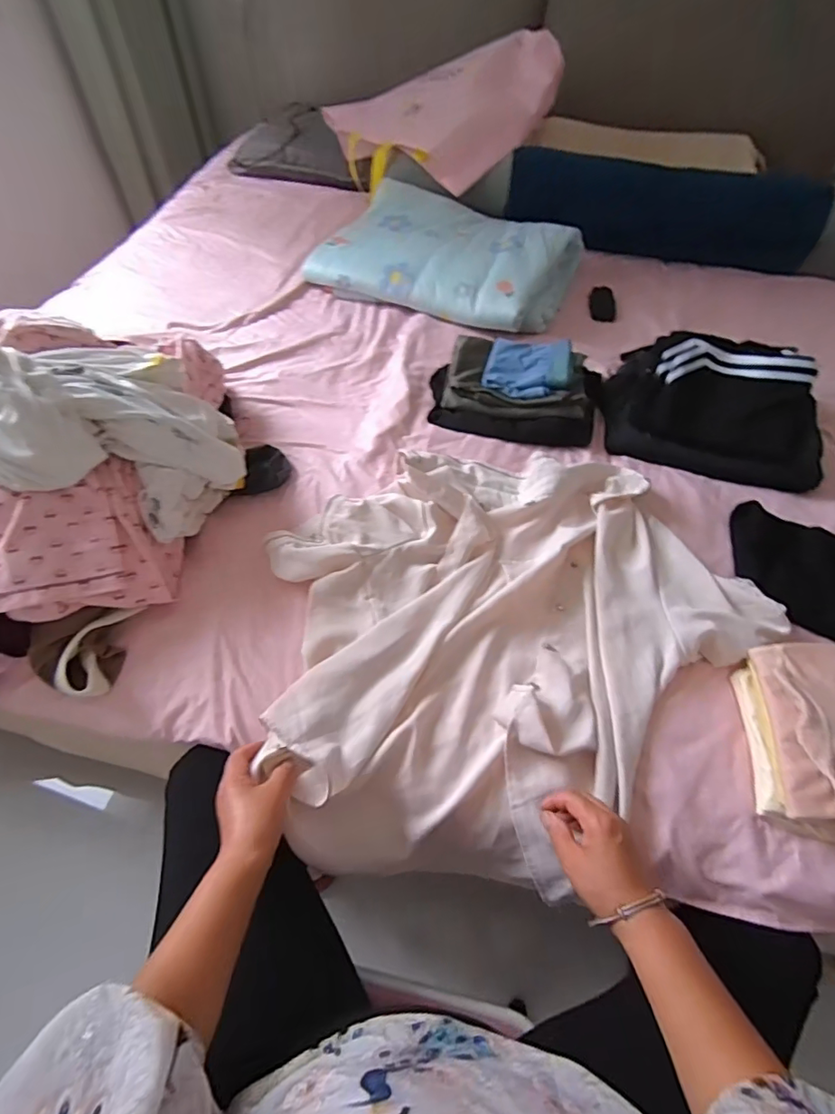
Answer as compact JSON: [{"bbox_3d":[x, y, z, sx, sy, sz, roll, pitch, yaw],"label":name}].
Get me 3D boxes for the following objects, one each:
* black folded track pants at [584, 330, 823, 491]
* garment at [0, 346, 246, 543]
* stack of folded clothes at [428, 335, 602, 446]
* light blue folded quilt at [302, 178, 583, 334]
[{"bbox_3d":[0.472,-0.268,0.861,0.354,0.124,0.235,15,56,9],"label":"black folded track pants"},{"bbox_3d":[-0.387,-0.156,0.686,0.217,0.258,0.278,26,58,16],"label":"garment"},{"bbox_3d":[0.176,-0.299,0.909,0.289,0.070,0.189,8,55,4],"label":"stack of folded clothes"},{"bbox_3d":[0.067,-0.671,1.159,0.535,0.108,0.352,24,58,15],"label":"light blue folded quilt"}]

